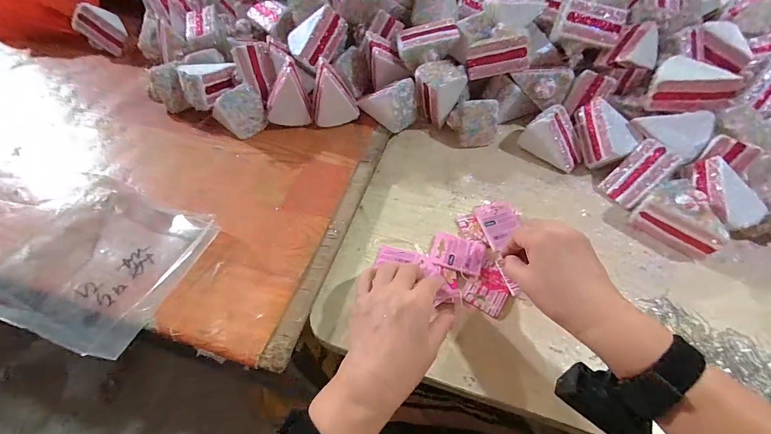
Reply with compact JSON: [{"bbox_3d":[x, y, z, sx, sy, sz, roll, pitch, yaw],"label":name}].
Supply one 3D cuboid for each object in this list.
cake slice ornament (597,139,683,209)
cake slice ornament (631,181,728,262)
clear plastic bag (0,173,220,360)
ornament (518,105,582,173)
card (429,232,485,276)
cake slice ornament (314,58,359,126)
[{"bbox_3d":[0.337,-0.057,0.465,0.069,0.062,0.052,-30,61,-19],"label":"cake slice ornament"},{"bbox_3d":[0.365,0.000,0.426,0.063,0.062,0.087,-36,63,-22],"label":"cake slice ornament"},{"bbox_3d":[-0.317,0.041,0.388,0.200,0.025,0.176,17,53,11],"label":"clear plastic bag"},{"bbox_3d":[0.240,-0.109,0.514,0.065,0.091,0.048,-14,21,47],"label":"ornament"},{"bbox_3d":[0.086,0.043,0.419,0.061,0.004,0.047,14,55,15],"label":"card"},{"bbox_3d":[-0.075,-0.180,0.512,0.067,0.086,0.055,-9,56,-7],"label":"cake slice ornament"}]

